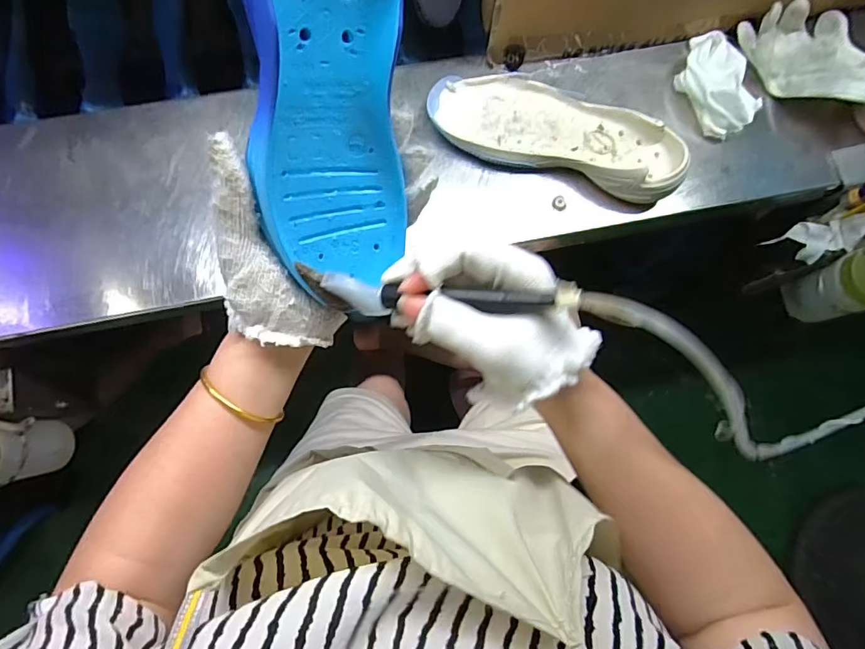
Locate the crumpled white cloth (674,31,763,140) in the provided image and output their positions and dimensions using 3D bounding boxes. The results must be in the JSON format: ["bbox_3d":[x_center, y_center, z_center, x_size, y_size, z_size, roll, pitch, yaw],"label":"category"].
[{"bbox_3d":[0.326,-0.279,0.571,0.079,0.035,0.120,-31,81,-8],"label":"crumpled white cloth"}]

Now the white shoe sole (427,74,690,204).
[{"bbox_3d":[0.134,-0.213,0.546,0.278,0.043,0.103,19,78,2],"label":"white shoe sole"}]

